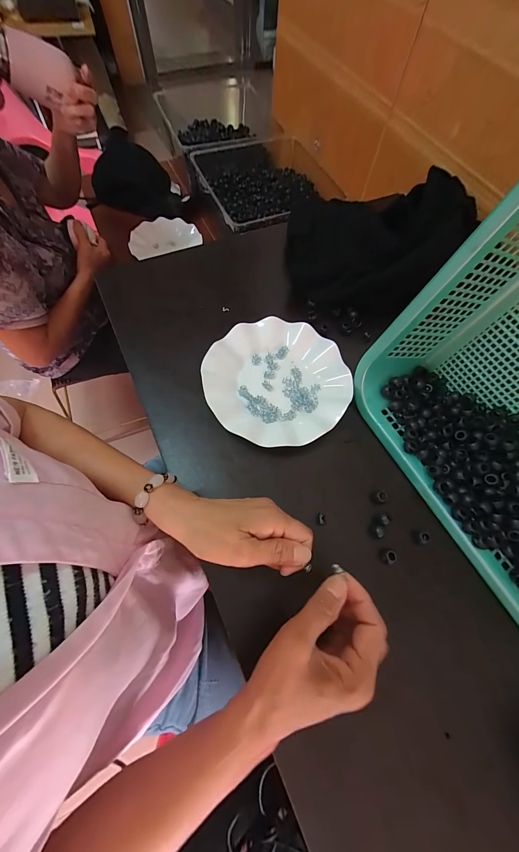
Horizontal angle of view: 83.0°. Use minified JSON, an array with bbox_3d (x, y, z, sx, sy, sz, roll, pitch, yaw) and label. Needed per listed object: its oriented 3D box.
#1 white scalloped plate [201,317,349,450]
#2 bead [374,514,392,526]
[{"bbox_3d":[0.022,-0.059,0.384,0.179,0.021,0.179,1,68,-2],"label":"white scalloped plate"},{"bbox_3d":[0.138,0.106,0.330,0.015,0.019,0.013,-4,69,-3],"label":"bead"}]

